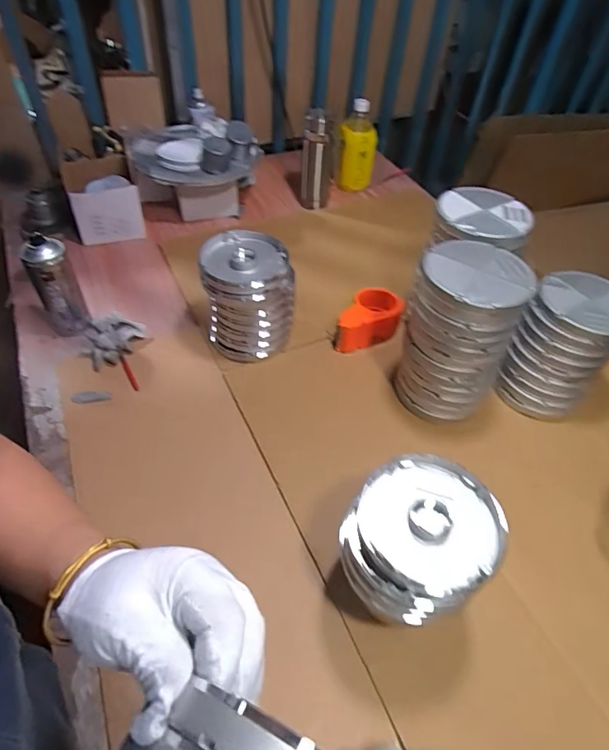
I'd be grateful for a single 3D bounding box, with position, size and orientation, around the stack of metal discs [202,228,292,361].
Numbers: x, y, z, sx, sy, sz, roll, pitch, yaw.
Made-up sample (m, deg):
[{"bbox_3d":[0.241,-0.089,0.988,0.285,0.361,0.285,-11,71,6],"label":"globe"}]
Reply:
[{"bbox_3d":[-0.090,-0.126,0.792,0.142,0.165,0.150,-2,49,-5],"label":"stack of metal discs"}]

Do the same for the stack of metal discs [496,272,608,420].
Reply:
[{"bbox_3d":[0.397,-0.044,0.728,0.138,0.176,0.151,29,53,21],"label":"stack of metal discs"}]

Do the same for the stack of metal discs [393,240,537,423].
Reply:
[{"bbox_3d":[0.224,-0.058,0.690,0.143,0.226,0.135,21,51,15],"label":"stack of metal discs"}]

